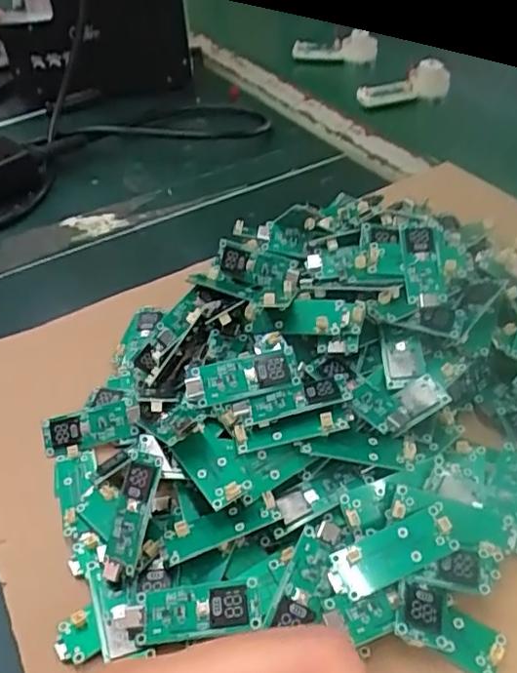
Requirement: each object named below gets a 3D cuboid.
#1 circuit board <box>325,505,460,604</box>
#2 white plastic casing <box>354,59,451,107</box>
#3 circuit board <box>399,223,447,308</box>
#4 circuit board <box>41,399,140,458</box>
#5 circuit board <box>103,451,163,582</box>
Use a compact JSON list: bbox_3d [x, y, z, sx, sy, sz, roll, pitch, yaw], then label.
[{"bbox_3d":[0.052,0.083,0.239,0.052,0.006,0.018,-16,45,-14],"label":"circuit board"},{"bbox_3d":[0.147,-0.251,0.619,0.103,0.033,0.010,-12,45,-10],"label":"white plastic casing"},{"bbox_3d":[0.082,-0.036,0.307,0.020,0.007,0.049,-3,65,5],"label":"circuit board"},{"bbox_3d":[-0.084,0.046,0.307,0.046,0.006,0.020,-14,81,-2],"label":"circuit board"},{"bbox_3d":[-0.053,0.075,0.255,0.015,0.005,0.052,10,81,17],"label":"circuit board"}]

